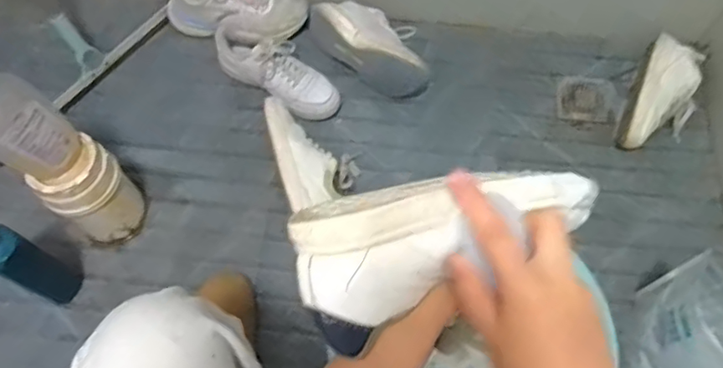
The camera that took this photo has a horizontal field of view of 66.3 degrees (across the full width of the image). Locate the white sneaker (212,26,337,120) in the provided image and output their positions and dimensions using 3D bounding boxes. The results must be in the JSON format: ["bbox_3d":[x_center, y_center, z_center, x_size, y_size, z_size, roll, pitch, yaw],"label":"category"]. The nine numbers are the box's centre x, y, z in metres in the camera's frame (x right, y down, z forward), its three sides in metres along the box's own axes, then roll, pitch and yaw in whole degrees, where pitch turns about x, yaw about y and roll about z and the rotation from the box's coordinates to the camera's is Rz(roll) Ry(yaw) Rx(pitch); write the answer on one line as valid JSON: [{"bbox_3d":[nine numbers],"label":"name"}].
[{"bbox_3d":[-0.149,-0.192,0.934,0.236,0.087,0.085,30,67,13],"label":"white sneaker"}]

